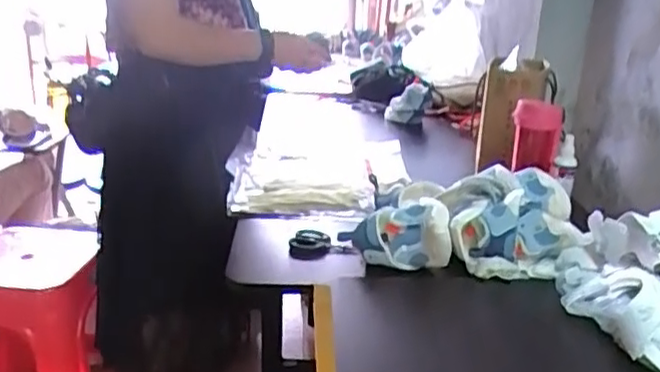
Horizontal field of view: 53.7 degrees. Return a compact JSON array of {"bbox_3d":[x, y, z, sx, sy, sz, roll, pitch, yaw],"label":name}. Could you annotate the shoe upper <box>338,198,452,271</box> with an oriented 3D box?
[{"bbox_3d":[0.085,0.064,0.859,0.142,0.086,0.063,5,19,6],"label":"shoe upper"}]

